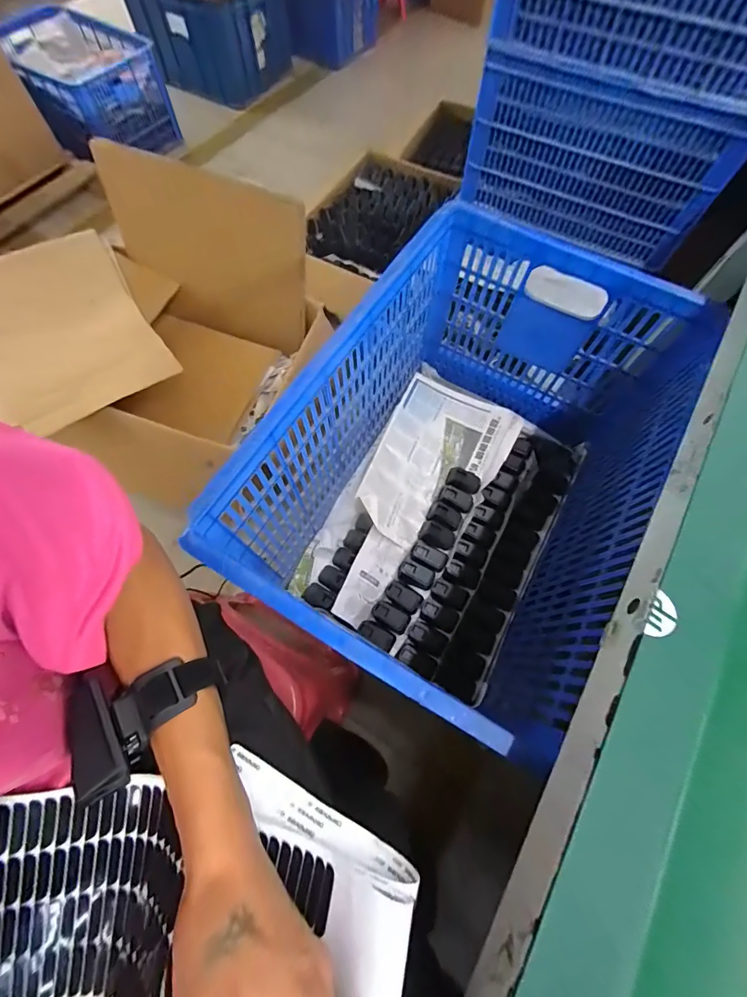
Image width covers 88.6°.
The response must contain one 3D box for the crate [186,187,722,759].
[{"bbox_3d":[0.151,-0.034,0.657,0.478,0.397,0.668,28,70,9],"label":"crate"}]

